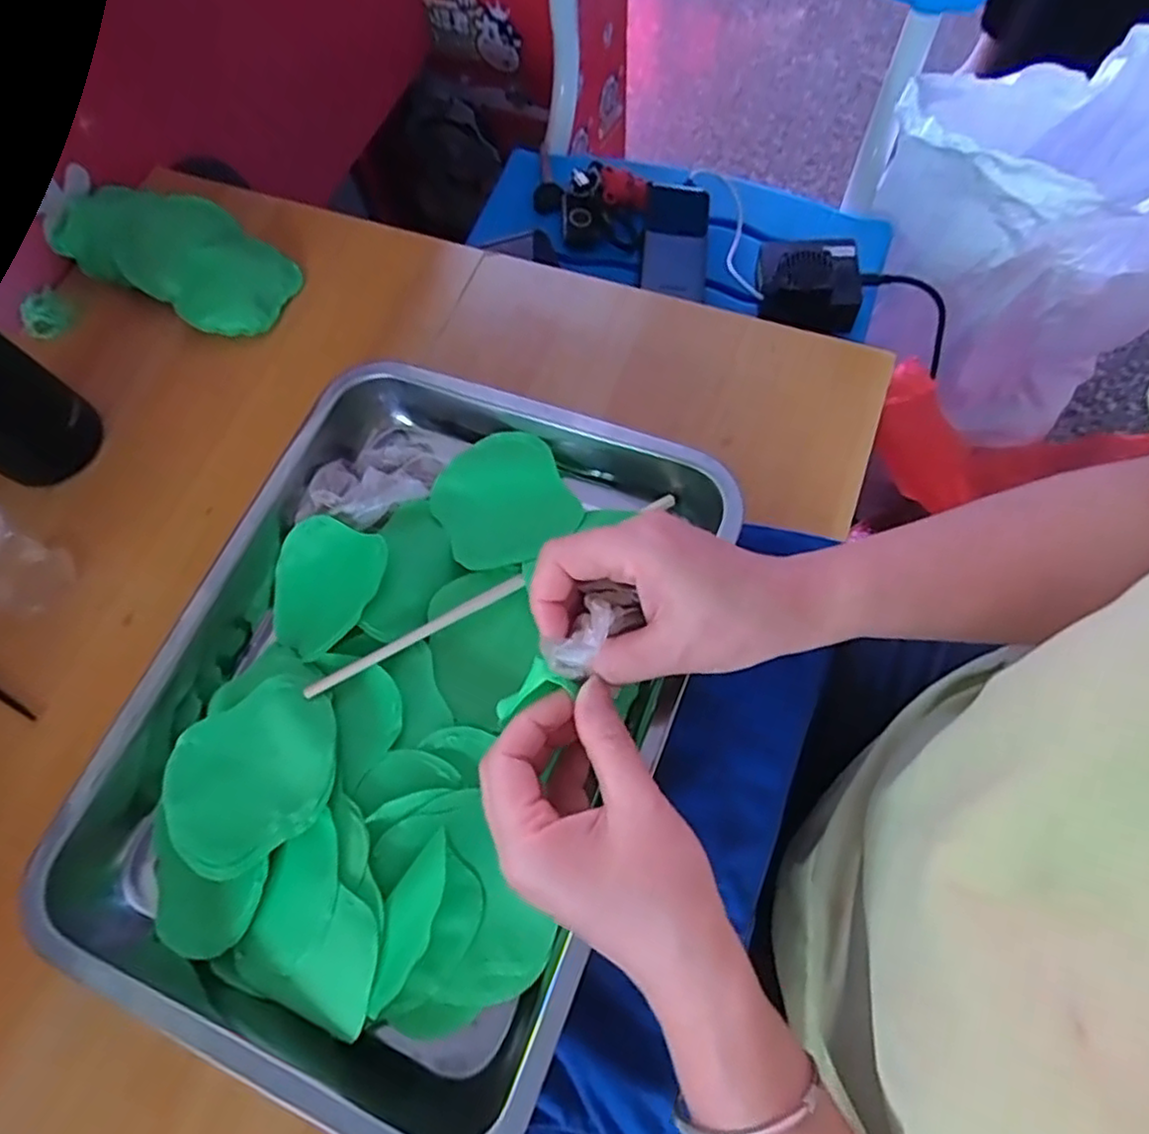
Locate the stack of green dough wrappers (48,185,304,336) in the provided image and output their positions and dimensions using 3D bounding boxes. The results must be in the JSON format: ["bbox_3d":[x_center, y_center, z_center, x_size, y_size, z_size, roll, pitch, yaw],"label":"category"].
[{"bbox_3d":[-0.304,-0.244,0.516,0.205,0.028,0.090,30,72,13],"label":"stack of green dough wrappers"}]

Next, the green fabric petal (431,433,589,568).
[{"bbox_3d":[-0.042,-0.039,0.392,0.074,0.005,0.081,-31,64,-4],"label":"green fabric petal"}]

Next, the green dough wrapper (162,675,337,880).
[{"bbox_3d":[-0.163,0.103,0.340,0.094,0.004,0.084,-29,57,-1],"label":"green dough wrapper"}]

